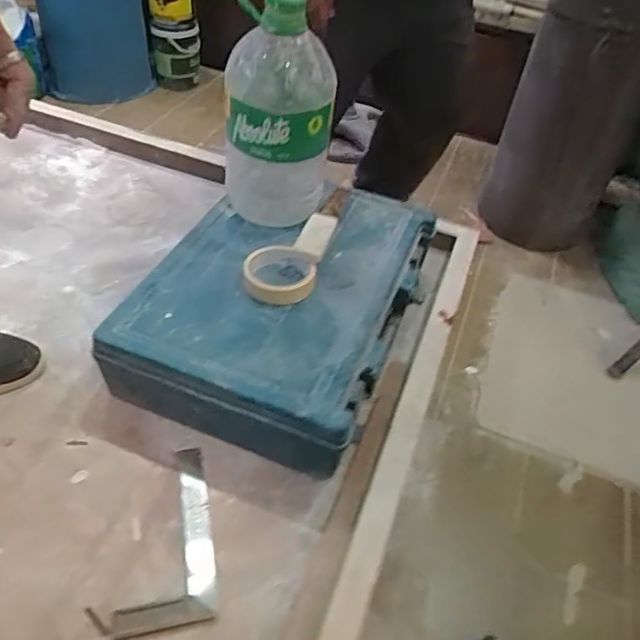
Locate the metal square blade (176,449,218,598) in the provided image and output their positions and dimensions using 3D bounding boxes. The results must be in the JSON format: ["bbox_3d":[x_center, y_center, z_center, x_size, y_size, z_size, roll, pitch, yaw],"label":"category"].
[{"bbox_3d":[-0.144,0.225,0.647,0.031,0.005,0.178,-6,46,-13],"label":"metal square blade"}]

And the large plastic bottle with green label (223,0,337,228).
[{"bbox_3d":[-0.057,-0.291,0.790,0.148,0.302,0.140,-2,46,-5],"label":"large plastic bottle with green label"}]

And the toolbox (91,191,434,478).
[{"bbox_3d":[-0.049,-0.044,0.845,0.340,0.129,0.502,17,47,13],"label":"toolbox"}]

